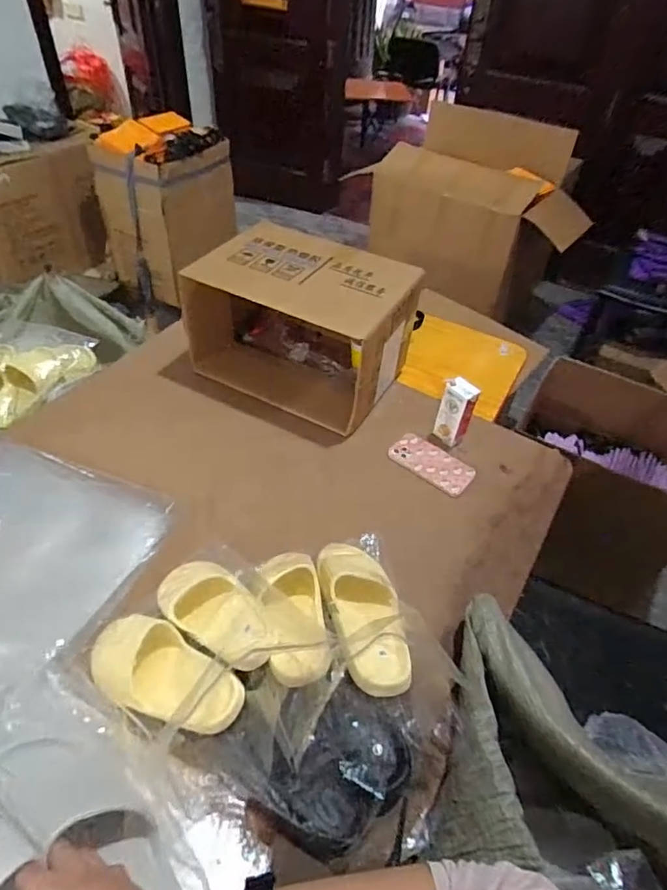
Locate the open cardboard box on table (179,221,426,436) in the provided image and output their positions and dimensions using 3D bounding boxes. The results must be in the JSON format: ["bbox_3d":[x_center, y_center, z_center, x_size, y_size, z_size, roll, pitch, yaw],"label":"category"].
[{"bbox_3d":[-0.065,-0.245,1.081,0.400,0.260,0.251,22,48,16],"label":"open cardboard box on table"}]

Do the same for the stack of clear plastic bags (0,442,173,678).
[{"bbox_3d":[-0.529,0.169,0.791,0.414,0.023,0.390,15,47,10],"label":"stack of clear plastic bags"}]

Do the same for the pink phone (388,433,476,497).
[{"bbox_3d":[0.187,0.035,1.001,0.160,0.015,0.088,37,61,24],"label":"pink phone"}]

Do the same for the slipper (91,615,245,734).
[{"bbox_3d":[-0.230,0.298,0.675,0.239,0.057,0.105,25,49,19],"label":"slipper"}]

